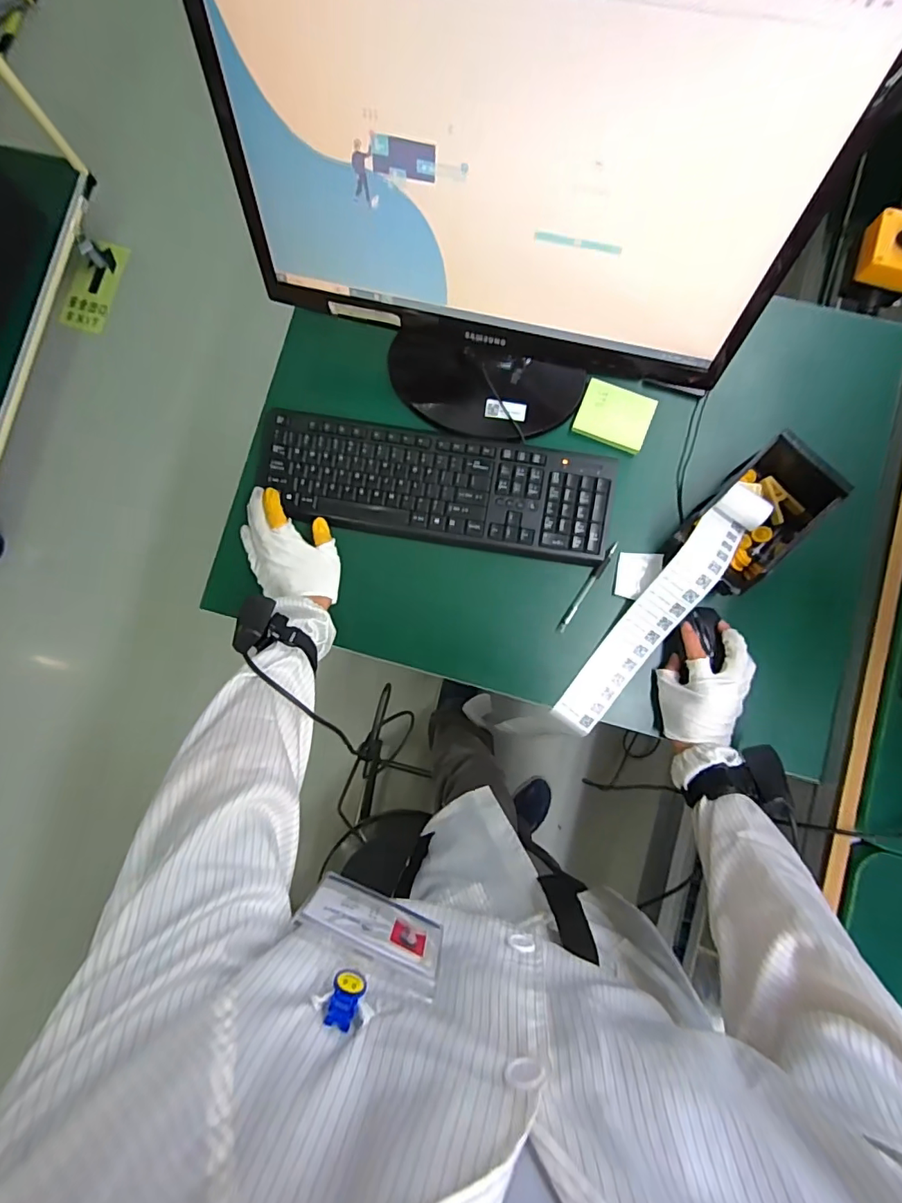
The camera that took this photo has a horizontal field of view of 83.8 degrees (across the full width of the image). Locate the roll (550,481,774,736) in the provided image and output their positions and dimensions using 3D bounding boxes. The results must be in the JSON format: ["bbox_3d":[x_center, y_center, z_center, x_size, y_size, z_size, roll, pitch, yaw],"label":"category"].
[{"bbox_3d":[0.240,0.008,0.569,0.058,0.046,0.339,38,86,5],"label":"roll"}]

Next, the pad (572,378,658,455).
[{"bbox_3d":[0.196,-0.223,0.602,0.084,0.013,0.066,20,85,4],"label":"pad"}]

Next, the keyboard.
[{"bbox_3d":[-0.020,-0.137,0.600,0.415,0.021,0.130,10,85,2],"label":"keyboard"}]

